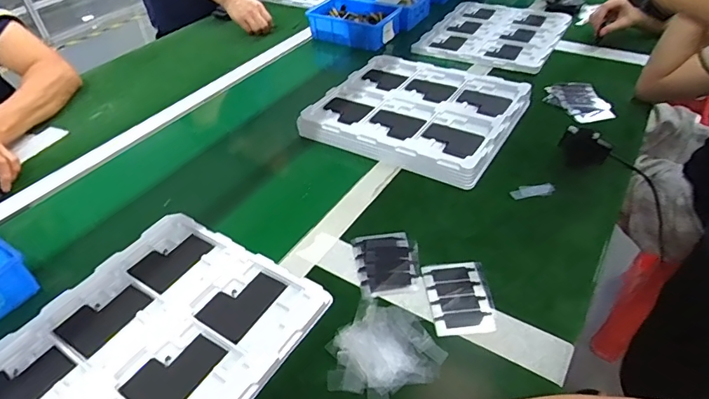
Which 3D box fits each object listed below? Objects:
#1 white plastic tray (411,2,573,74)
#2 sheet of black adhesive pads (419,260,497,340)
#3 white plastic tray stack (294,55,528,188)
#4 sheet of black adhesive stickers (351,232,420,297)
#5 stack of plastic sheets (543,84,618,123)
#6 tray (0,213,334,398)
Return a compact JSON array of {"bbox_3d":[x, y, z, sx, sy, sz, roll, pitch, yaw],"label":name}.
[{"bbox_3d":[0.326,-0.396,1.044,0.283,0.029,0.305,23,49,25],"label":"white plastic tray"},{"bbox_3d":[0.123,0.113,0.523,0.072,0.007,0.097,-5,43,-2],"label":"sheet of black adhesive pads"},{"bbox_3d":[0.109,-0.166,0.791,0.331,0.029,0.288,22,48,24],"label":"white plastic tray stack"},{"bbox_3d":[0.042,0.078,0.567,0.078,0.004,0.099,-7,43,-5],"label":"sheet of black adhesive stickers"},{"bbox_3d":[0.406,-0.179,0.816,0.081,0.020,0.119,-13,44,-11],"label":"stack of plastic sheets"},{"bbox_3d":[-0.229,0.153,0.480,0.279,0.021,0.314,23,49,25],"label":"tray"}]

